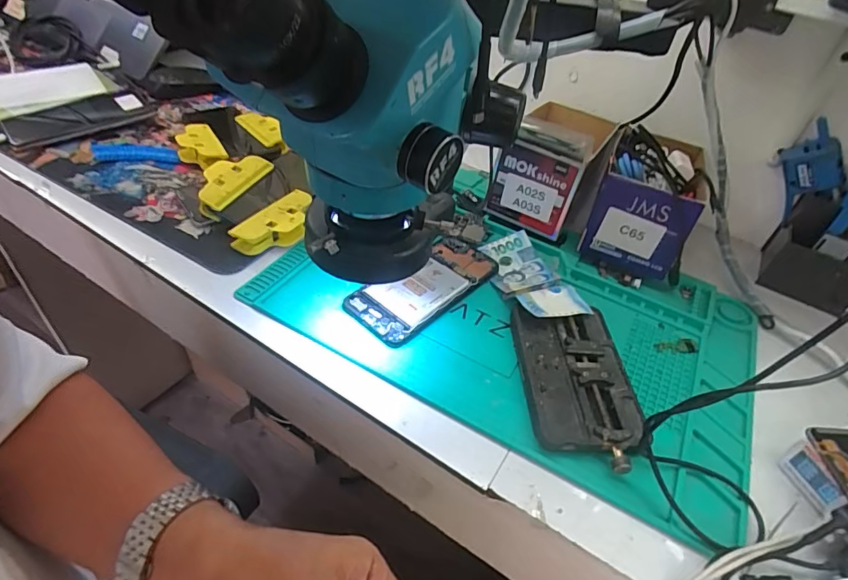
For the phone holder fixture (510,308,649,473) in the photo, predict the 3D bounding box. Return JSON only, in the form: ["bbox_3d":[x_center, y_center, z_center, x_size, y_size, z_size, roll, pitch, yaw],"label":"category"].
[{"bbox_3d":[0.130,0.075,0.412,0.089,0.028,0.151,3,44,-4],"label":"phone holder fixture"}]

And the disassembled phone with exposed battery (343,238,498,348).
[{"bbox_3d":[0.004,-0.007,0.482,0.072,0.008,0.161,35,50,26],"label":"disassembled phone with exposed battery"}]

